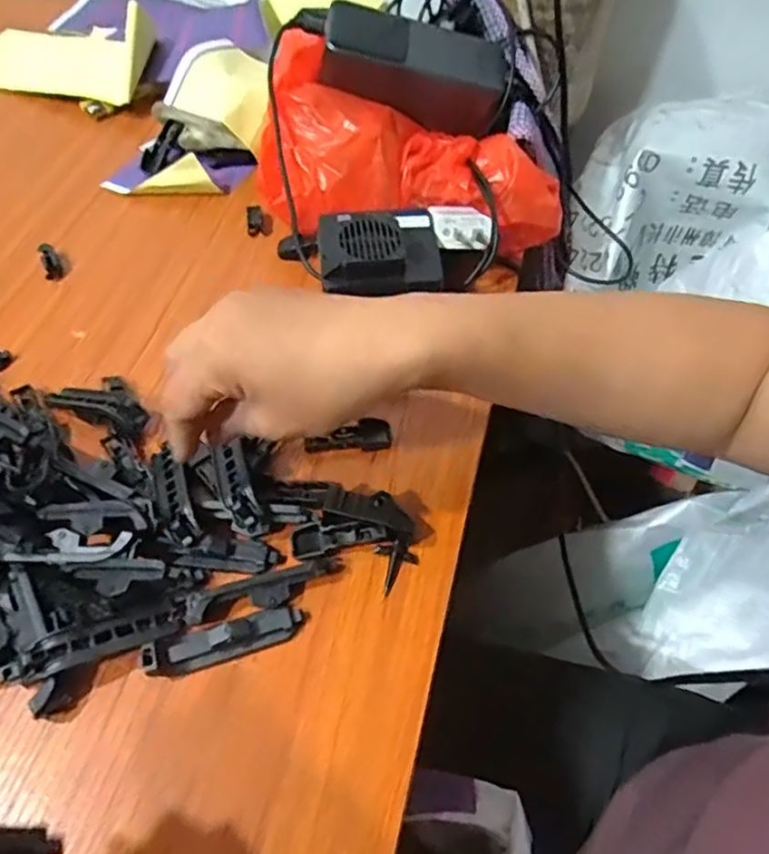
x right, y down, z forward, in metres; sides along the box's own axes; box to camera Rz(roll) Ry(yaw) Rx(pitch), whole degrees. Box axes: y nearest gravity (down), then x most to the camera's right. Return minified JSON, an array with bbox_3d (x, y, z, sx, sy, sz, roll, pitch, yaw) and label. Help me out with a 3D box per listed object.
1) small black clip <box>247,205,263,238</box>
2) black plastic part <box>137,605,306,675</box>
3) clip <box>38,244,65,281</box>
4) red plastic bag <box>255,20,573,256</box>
[{"bbox_3d":[-0.098,-0.156,0.477,0.012,0.011,0.023,-9,57,-6],"label":"small black clip"},{"bbox_3d":[-0.077,0.102,0.306,0.074,0.016,0.018,-15,58,-10],"label":"black plastic part"},{"bbox_3d":[-0.237,-0.117,0.453,0.012,0.015,0.027,-22,59,-14],"label":"clip"},{"bbox_3d":[0.019,-0.179,0.448,0.221,0.070,0.107,15,57,-6],"label":"red plastic bag"}]

